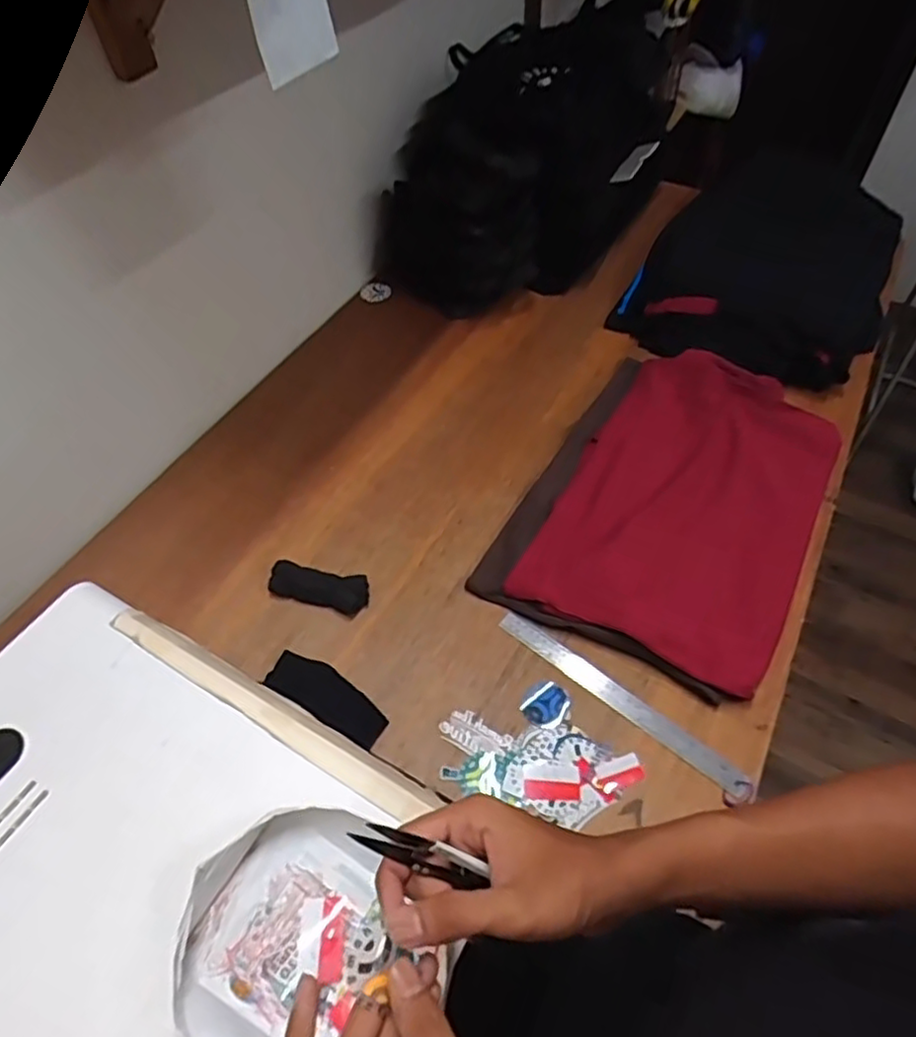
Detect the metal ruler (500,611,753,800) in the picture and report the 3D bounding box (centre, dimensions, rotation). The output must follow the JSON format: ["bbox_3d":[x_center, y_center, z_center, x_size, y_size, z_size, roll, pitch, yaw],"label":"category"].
[{"bbox_3d":[0.188,0.211,0.772,0.327,0.008,0.030,34,69,23],"label":"metal ruler"}]

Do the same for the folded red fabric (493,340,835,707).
[{"bbox_3d":[0.331,-0.023,0.920,0.329,0.054,0.520,30,60,10],"label":"folded red fabric"}]

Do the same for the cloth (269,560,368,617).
[{"bbox_3d":[-0.178,0.088,0.848,0.123,0.033,0.049,13,55,9],"label":"cloth"}]

